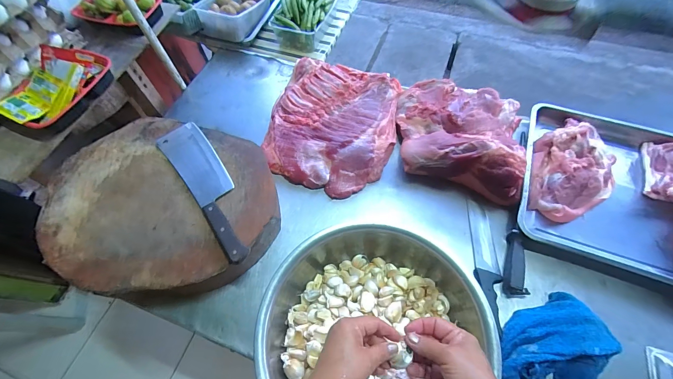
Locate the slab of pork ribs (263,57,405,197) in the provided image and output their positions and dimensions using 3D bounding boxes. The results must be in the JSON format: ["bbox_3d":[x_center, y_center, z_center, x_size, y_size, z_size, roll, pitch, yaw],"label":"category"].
[{"bbox_3d":[-0.014,-0.173,0.775,0.333,0.057,0.362,16,66,9],"label":"slab of pork ribs"}]

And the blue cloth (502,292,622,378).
[{"bbox_3d":[0.388,0.292,0.515,0.175,0.058,0.235,24,67,13],"label":"blue cloth"}]

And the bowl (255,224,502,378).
[{"bbox_3d":[0.059,0.243,0.533,0.352,0.132,0.402,18,66,10],"label":"bowl"}]

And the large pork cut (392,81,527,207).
[{"bbox_3d":[0.299,-0.142,0.723,0.310,0.084,0.264,19,66,11],"label":"large pork cut"}]

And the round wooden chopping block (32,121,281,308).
[{"bbox_3d":[-0.365,0.041,0.655,0.466,0.108,0.384,14,65,8],"label":"round wooden chopping block"}]

